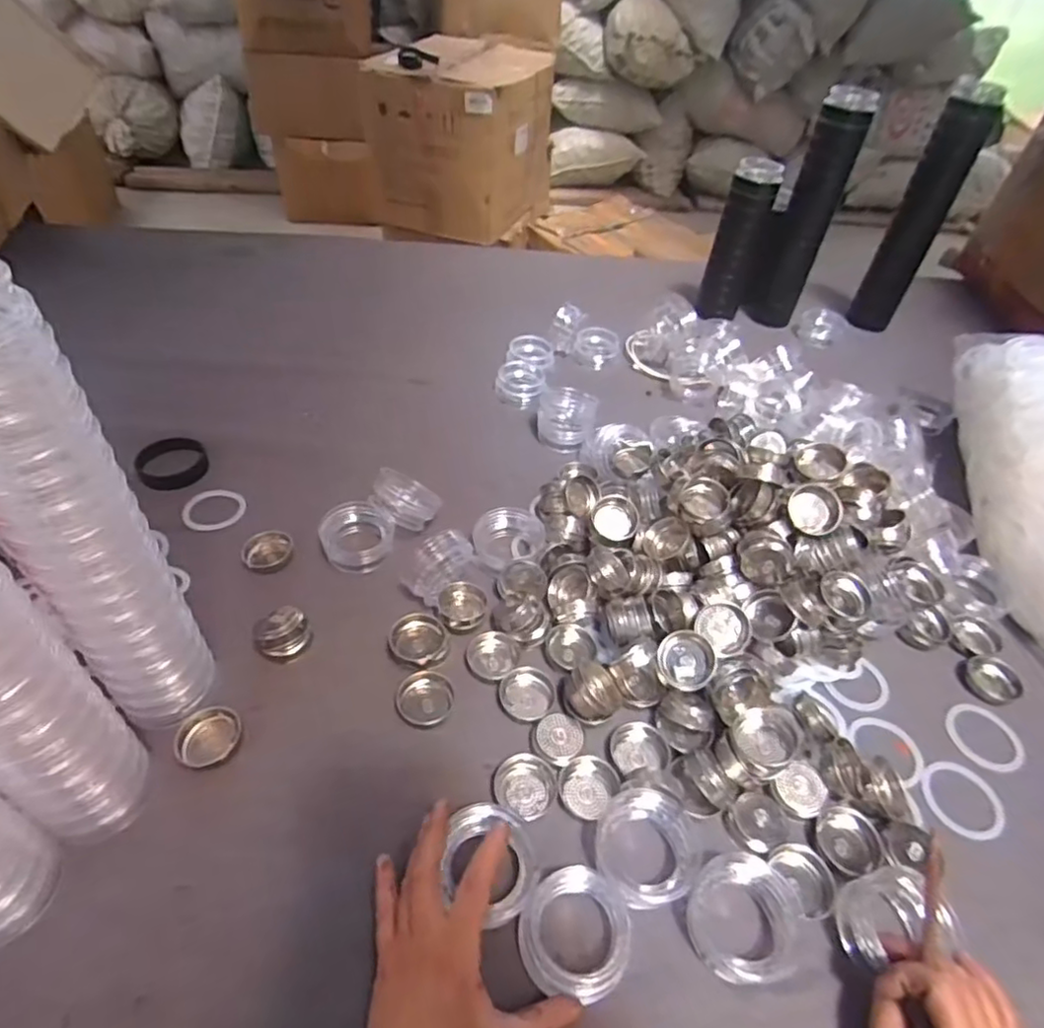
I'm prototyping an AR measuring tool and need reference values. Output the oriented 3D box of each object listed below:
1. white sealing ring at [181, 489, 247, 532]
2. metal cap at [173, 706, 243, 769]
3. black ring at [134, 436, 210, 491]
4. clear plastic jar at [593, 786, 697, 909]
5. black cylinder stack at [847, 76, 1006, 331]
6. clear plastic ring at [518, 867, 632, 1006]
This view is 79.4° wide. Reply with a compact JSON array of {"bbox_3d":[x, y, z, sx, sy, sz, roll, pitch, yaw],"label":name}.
[{"bbox_3d":[-0.318,-0.007,0.648,0.060,0.006,0.058,3,44,-3],"label":"white sealing ring"},{"bbox_3d":[-0.232,0.166,0.465,0.042,0.011,0.042,3,44,-3],"label":"metal cap"},{"bbox_3d":[-0.378,-0.058,0.680,0.069,0.021,0.069,3,44,-3],"label":"black ring"},{"bbox_3d":[0.084,0.225,0.428,0.066,0.024,0.072,3,44,-3],"label":"clear plastic jar"},{"bbox_3d":[0.613,-0.461,0.974,0.073,0.334,0.074,25,47,19],"label":"black cylinder stack"},{"bbox_3d":[0.033,0.264,0.401,0.067,0.019,0.069,3,47,-3],"label":"clear plastic ring"}]

